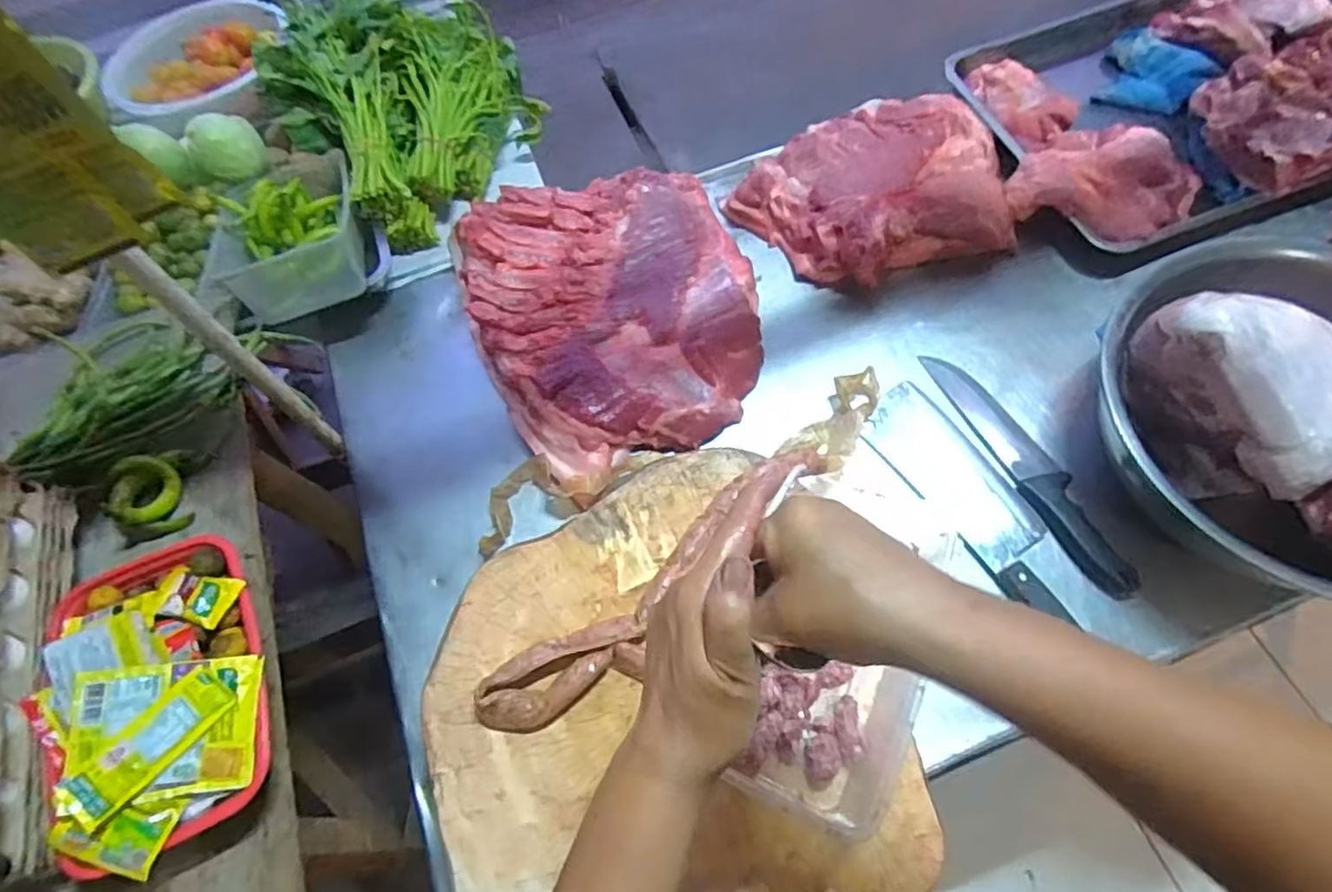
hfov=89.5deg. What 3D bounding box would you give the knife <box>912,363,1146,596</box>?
[{"bbox_3d":[0.392,0.019,0.732,0.049,0.026,0.313,-22,66,-8],"label":"knife"}]

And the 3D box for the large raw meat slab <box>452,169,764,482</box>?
[{"bbox_3d":[-0.061,-0.170,0.806,0.321,0.055,0.376,-21,66,-7],"label":"large raw meat slab"}]

